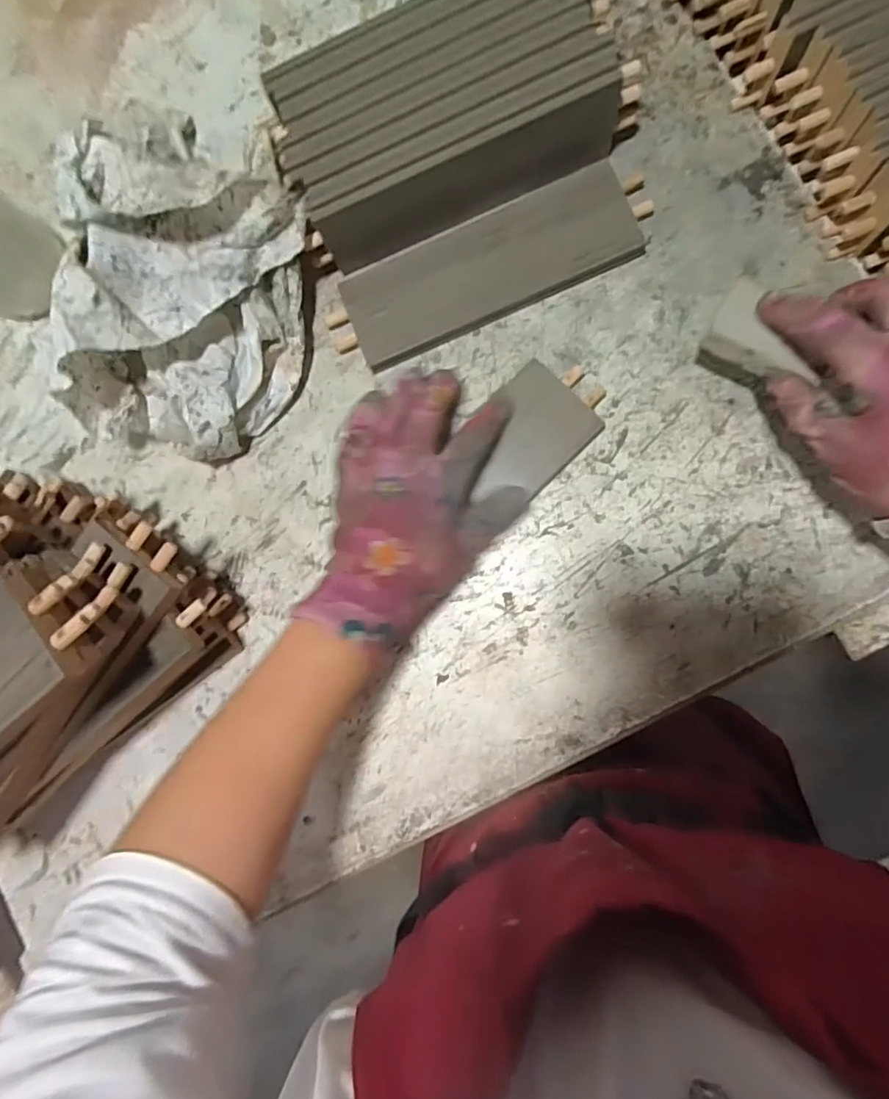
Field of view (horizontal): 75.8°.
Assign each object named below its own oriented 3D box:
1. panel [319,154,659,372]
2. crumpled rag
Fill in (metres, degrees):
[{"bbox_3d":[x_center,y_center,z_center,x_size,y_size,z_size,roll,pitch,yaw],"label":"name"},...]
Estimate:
[{"bbox_3d":[0.028,-0.192,0.392,0.217,0.016,0.065,-23,86,6],"label":"panel"},{"bbox_3d":[-0.166,-0.165,0.371,0.135,0.109,0.197,18,91,7],"label":"crumpled rag"}]

